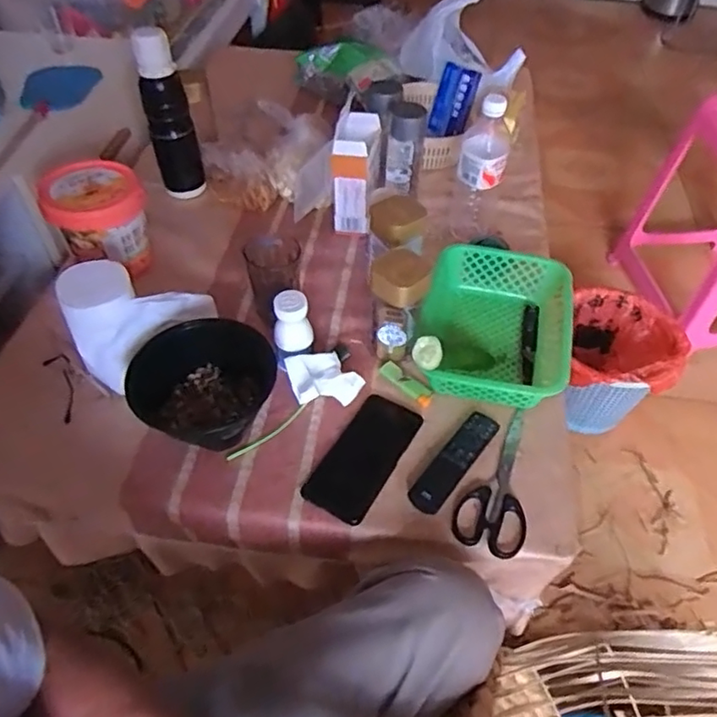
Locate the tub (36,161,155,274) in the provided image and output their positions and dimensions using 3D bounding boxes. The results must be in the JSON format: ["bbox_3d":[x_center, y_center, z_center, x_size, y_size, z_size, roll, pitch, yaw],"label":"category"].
[{"bbox_3d":[-0.367,-0.196,0.857,0.128,0.134,0.128,-21,53,-17],"label":"tub"}]

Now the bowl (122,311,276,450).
[{"bbox_3d":[-0.184,0.022,0.712,0.147,0.067,0.147,0,50,0],"label":"bowl"}]

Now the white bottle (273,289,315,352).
[{"bbox_3d":[-0.081,-0.045,0.717,0.047,0.066,0.040,-9,51,-8],"label":"white bottle"}]

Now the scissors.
[{"bbox_3d":[0.166,0.134,0.677,0.076,0.014,0.189,18,52,14],"label":"scissors"}]

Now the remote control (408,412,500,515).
[{"bbox_3d":[0.113,0.117,0.678,0.037,0.016,0.148,33,57,24],"label":"remote control"}]

